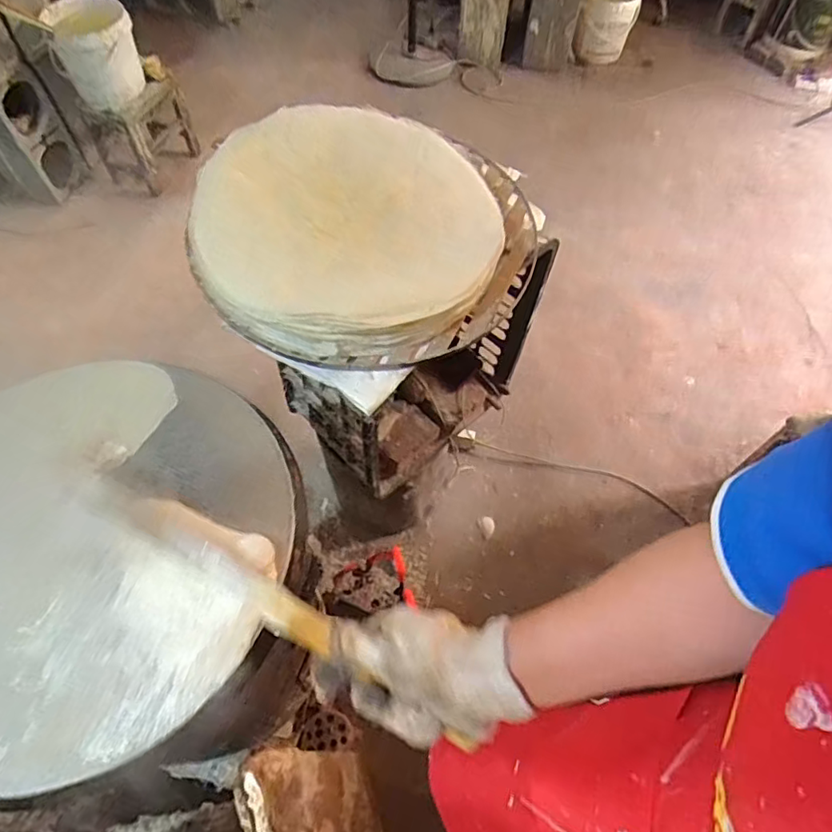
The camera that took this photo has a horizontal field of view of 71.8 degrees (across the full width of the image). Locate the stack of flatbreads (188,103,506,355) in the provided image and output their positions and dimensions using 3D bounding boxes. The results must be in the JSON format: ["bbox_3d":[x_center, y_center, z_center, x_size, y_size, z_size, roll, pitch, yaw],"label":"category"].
[{"bbox_3d":[-0.085,-0.258,0.744,0.383,0.069,0.385,-4,59,-5],"label":"stack of flatbreads"}]

